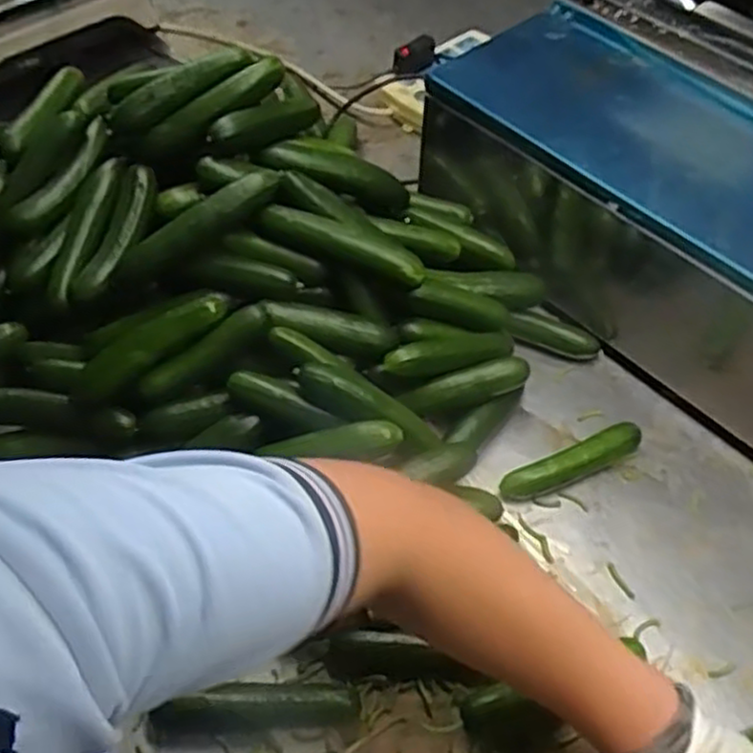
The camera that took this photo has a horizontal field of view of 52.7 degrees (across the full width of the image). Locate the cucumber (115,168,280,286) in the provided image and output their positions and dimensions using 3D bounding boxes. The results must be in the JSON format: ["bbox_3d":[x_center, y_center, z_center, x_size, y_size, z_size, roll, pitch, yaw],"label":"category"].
[{"bbox_3d":[-0.148,-0.123,0.626,0.153,0.031,0.026,-33,58,3],"label":"cucumber"}]

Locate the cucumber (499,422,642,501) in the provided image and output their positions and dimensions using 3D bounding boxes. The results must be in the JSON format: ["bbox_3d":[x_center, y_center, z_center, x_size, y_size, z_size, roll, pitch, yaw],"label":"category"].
[{"bbox_3d":[0.165,0.073,0.642,0.129,0.027,0.026,-17,56,-13],"label":"cucumber"}]

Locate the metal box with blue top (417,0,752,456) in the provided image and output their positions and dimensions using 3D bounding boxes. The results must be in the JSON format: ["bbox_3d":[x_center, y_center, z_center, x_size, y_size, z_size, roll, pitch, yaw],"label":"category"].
[{"bbox_3d":[0.302,-0.155,0.717,0.284,0.182,0.494,-37,62,-24],"label":"metal box with blue top"}]

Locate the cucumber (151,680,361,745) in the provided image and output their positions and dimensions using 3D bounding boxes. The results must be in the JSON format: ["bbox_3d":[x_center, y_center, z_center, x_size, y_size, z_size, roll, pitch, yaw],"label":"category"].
[{"bbox_3d":[-0.086,0.228,0.525,0.143,0.032,0.026,-5,55,-4],"label":"cucumber"}]

